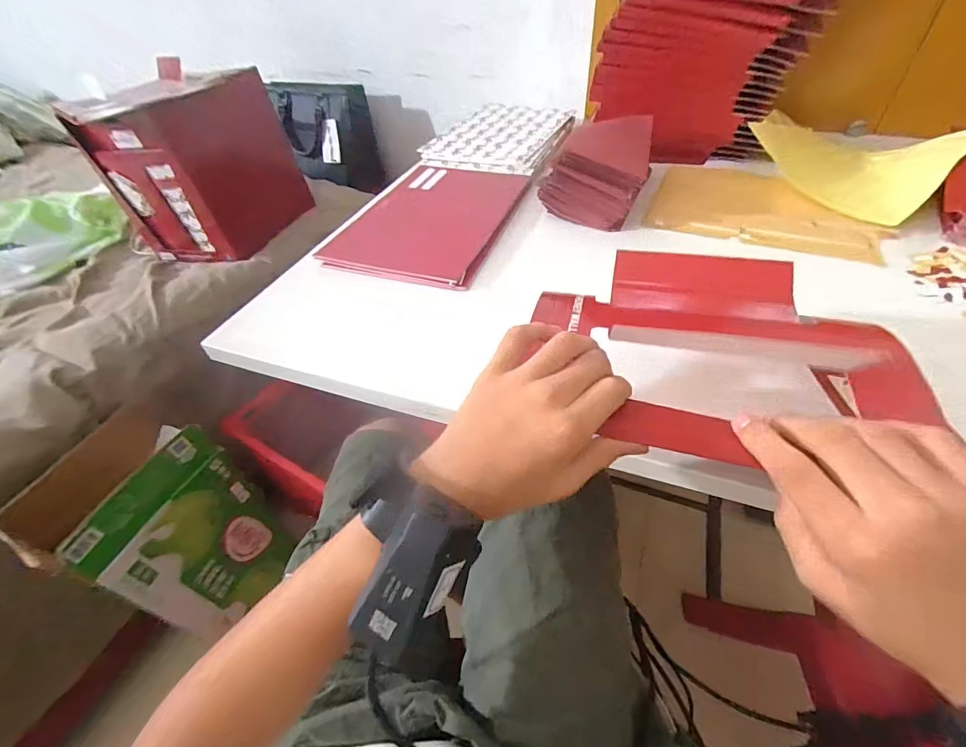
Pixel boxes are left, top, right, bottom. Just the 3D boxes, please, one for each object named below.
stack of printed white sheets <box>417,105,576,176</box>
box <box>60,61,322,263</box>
[{"bbox_3d":[0.032,-0.385,0.691,0.196,0.019,0.263,13,47,17],"label":"stack of printed white sheets"},{"bbox_3d":[-0.476,-0.357,0.729,0.178,0.247,0.262,12,47,17],"label":"box"}]

